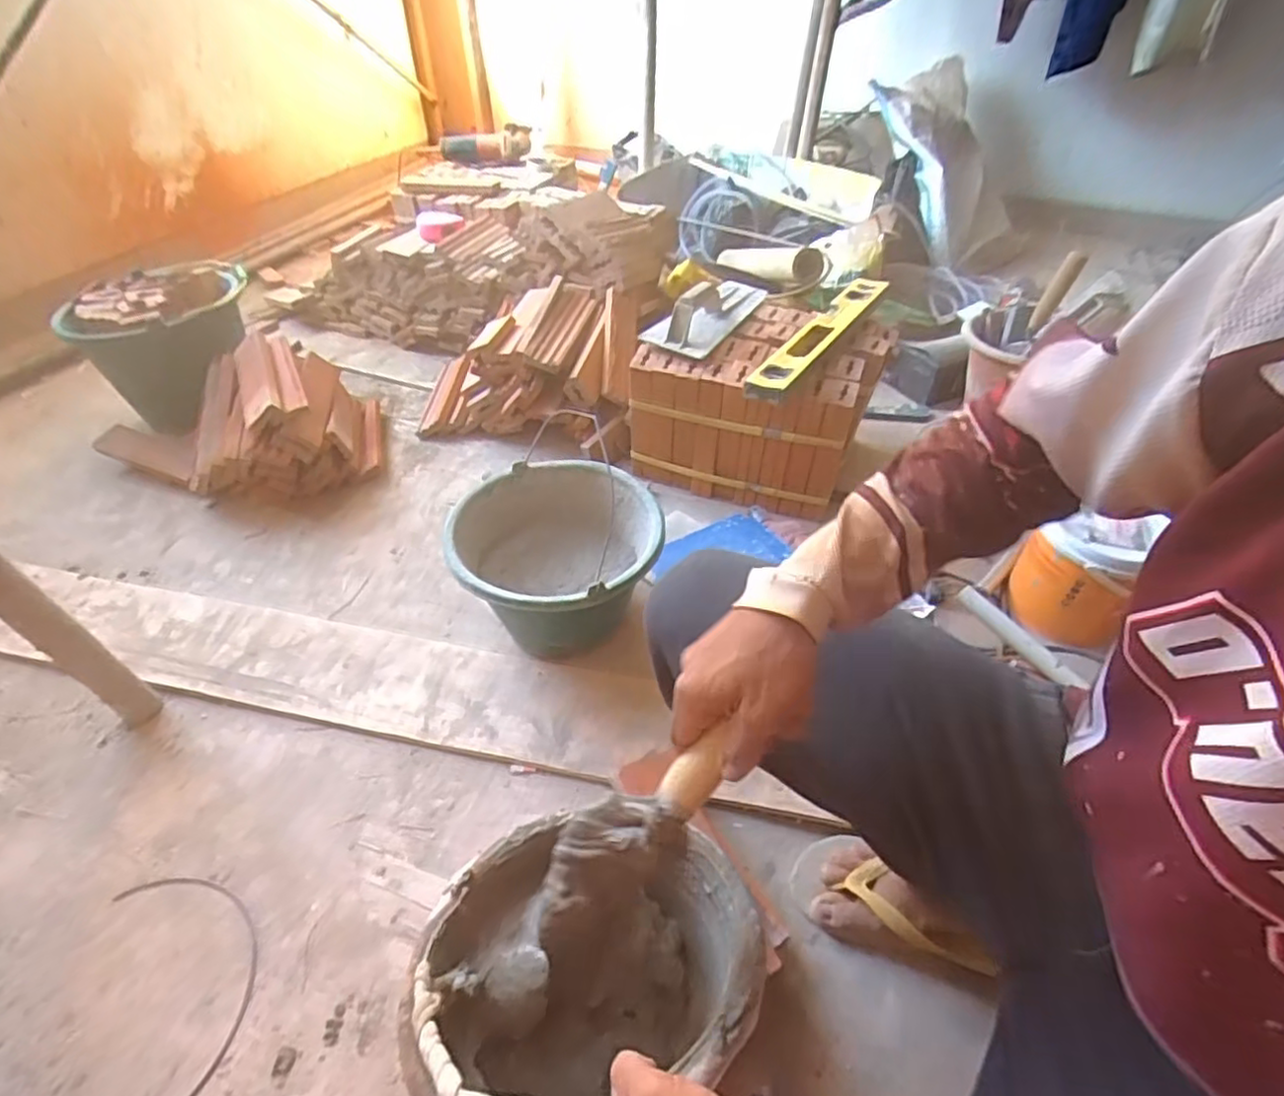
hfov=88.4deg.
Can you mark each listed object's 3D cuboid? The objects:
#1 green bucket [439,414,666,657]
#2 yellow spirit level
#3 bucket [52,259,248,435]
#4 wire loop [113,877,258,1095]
[{"bbox_3d":[-0.112,0.030,0.899,0.258,0.210,0.260,-17,48,-17],"label":"green bucket"},{"bbox_3d":[0.281,-0.337,1.033,0.060,0.026,0.420,25,50,24],"label":"yellow spirit level"},{"bbox_3d":[-0.873,-0.379,1.259,0.253,0.238,0.256,-1,45,1],"label":"bucket"},{"bbox_3d":[-0.458,0.438,0.606,0.178,0.004,0.254,2,45,1],"label":"wire loop"}]

